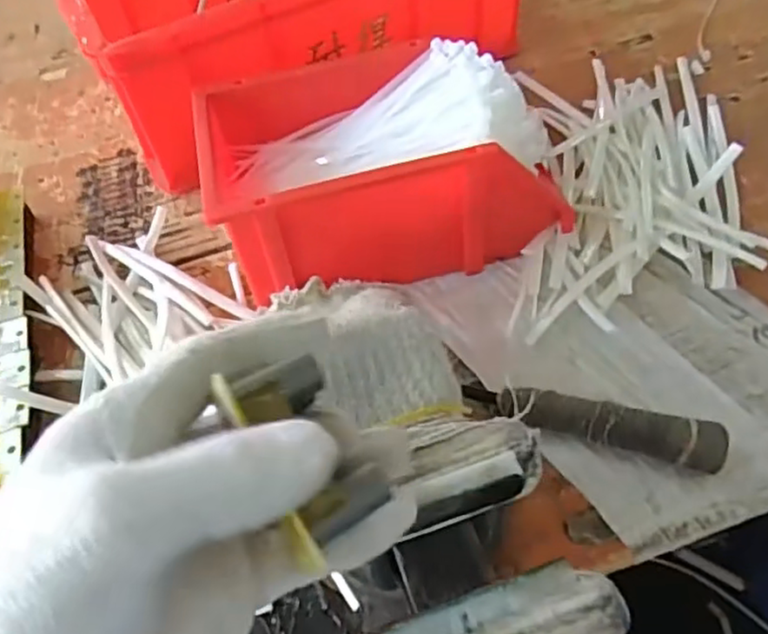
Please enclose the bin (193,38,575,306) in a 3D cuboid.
[{"bbox_3d":[-0.006,-0.106,0.514,0.232,0.118,0.161,-15,50,-6],"label":"bin"}]

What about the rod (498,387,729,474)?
[{"bbox_3d":[0.135,0.067,0.412,0.128,0.029,0.023,14,53,17],"label":"rod"}]

